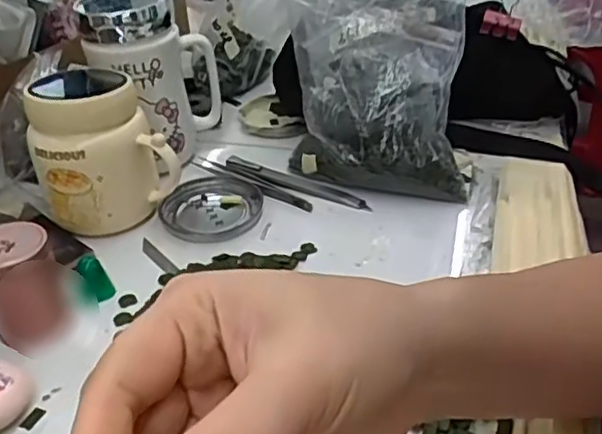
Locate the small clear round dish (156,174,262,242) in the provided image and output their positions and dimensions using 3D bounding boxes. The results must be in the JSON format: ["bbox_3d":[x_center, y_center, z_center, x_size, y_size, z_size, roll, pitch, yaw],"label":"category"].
[{"bbox_3d":[-0.071,-0.010,0.518,0.078,0.008,0.078,-2,35,1],"label":"small clear round dish"}]

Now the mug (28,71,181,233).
[{"bbox_3d":[-0.152,-0.053,0.496,0.094,0.114,0.082,-16,37,-18],"label":"mug"}]

